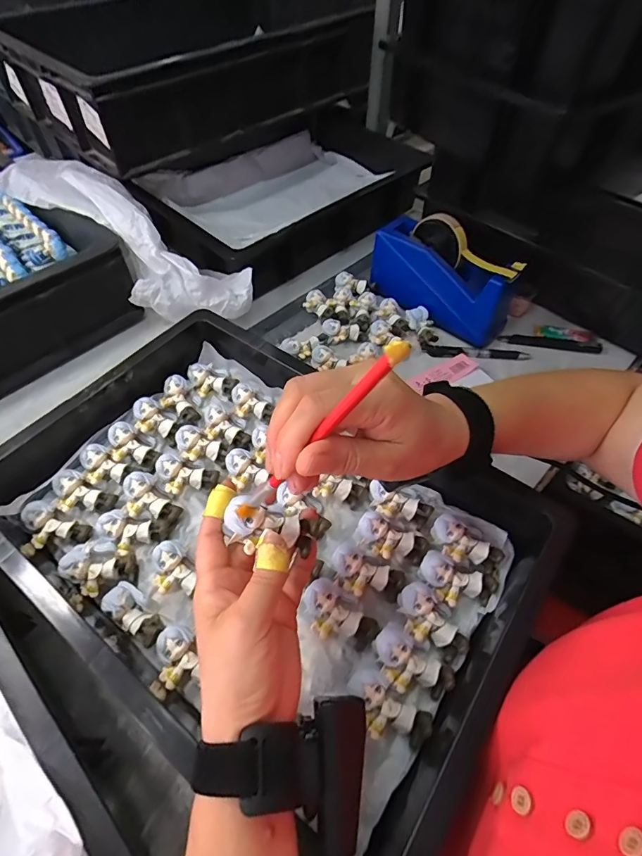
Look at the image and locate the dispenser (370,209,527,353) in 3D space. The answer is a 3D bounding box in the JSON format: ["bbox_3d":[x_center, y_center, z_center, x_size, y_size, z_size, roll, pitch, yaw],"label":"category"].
[{"bbox_3d":[0.171,-0.219,0.582,0.211,0.114,0.076,37,62,23],"label":"dispenser"}]

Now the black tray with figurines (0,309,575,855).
[{"bbox_3d":[-0.058,0.079,0.380,0.462,0.067,0.306,31,60,20],"label":"black tray with figurines"}]

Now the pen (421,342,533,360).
[{"bbox_3d":[0.206,-0.100,0.570,0.137,0.016,0.017,11,55,7],"label":"pen"}]

